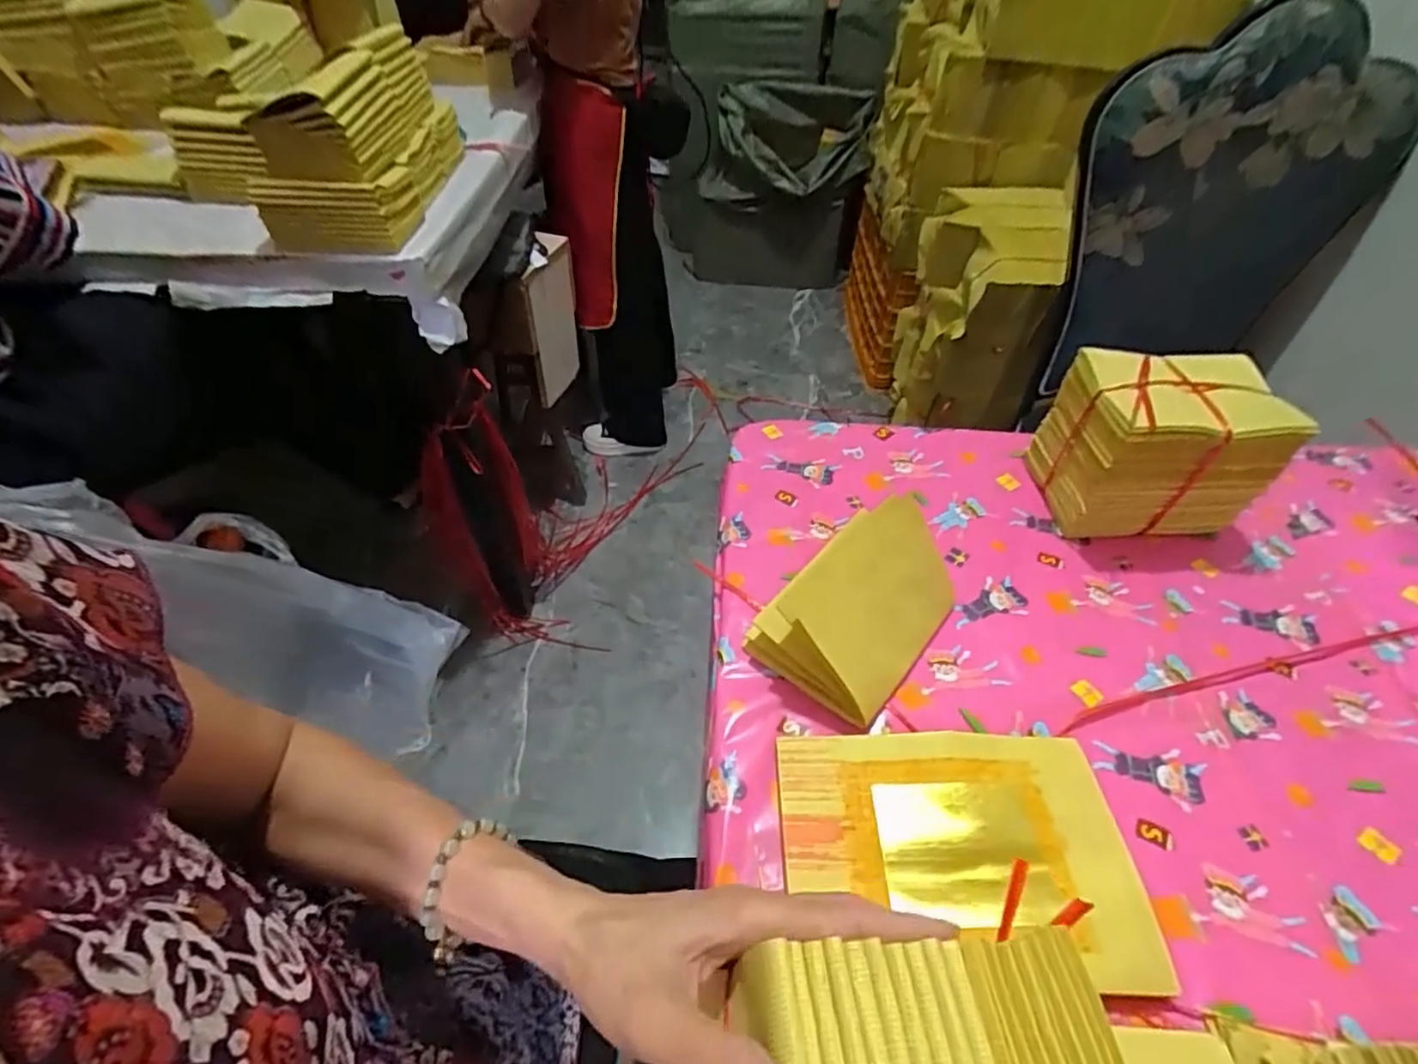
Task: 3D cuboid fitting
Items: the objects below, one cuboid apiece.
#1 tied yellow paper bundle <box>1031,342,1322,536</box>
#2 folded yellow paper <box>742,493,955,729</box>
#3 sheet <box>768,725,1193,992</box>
[{"bbox_3d":[0.426,-0.081,0.626,0.166,0.147,0.112,2,48,-1],"label":"tied yellow paper bundle"},{"bbox_3d":[0.125,0.058,0.524,0.111,0.092,0.150,35,56,26],"label":"folded yellow paper"},{"bbox_3d":[0.168,0.213,0.435,0.230,0.022,0.154,0,48,-2],"label":"sheet"}]

